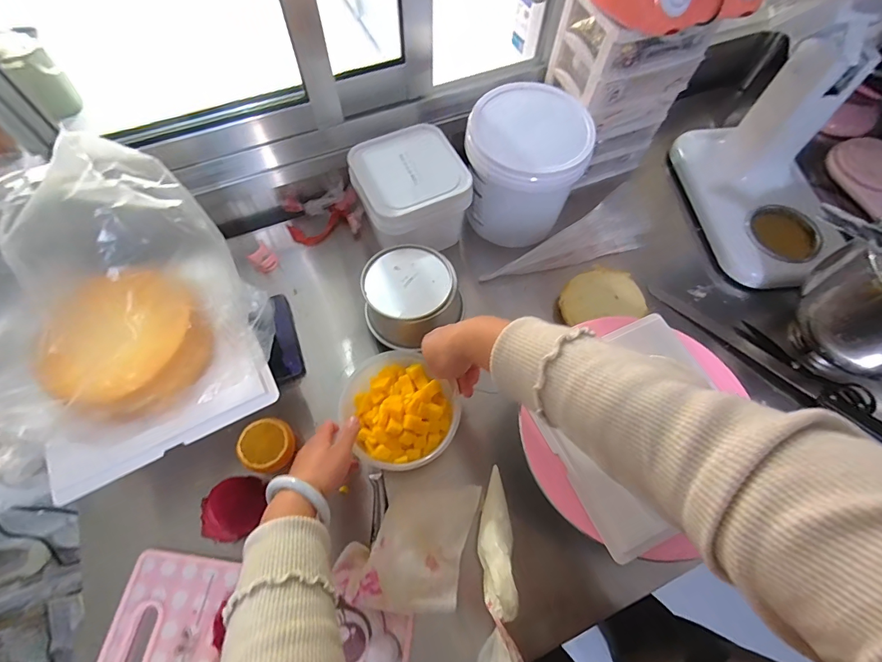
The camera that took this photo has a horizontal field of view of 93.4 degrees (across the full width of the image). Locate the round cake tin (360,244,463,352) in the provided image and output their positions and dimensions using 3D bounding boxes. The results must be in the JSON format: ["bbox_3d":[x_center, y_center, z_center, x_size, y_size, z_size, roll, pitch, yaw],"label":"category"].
[{"bbox_3d":[-0.051,-0.055,0.646,0.139,0.077,0.129,1,64,-1],"label":"round cake tin"}]

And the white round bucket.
[{"bbox_3d":[0.143,-0.284,0.723,0.194,0.195,0.176,11,64,4],"label":"white round bucket"}]

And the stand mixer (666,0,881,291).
[{"bbox_3d":[0.600,-0.374,0.610,0.210,0.498,0.412,-5,64,-4],"label":"stand mixer"}]

